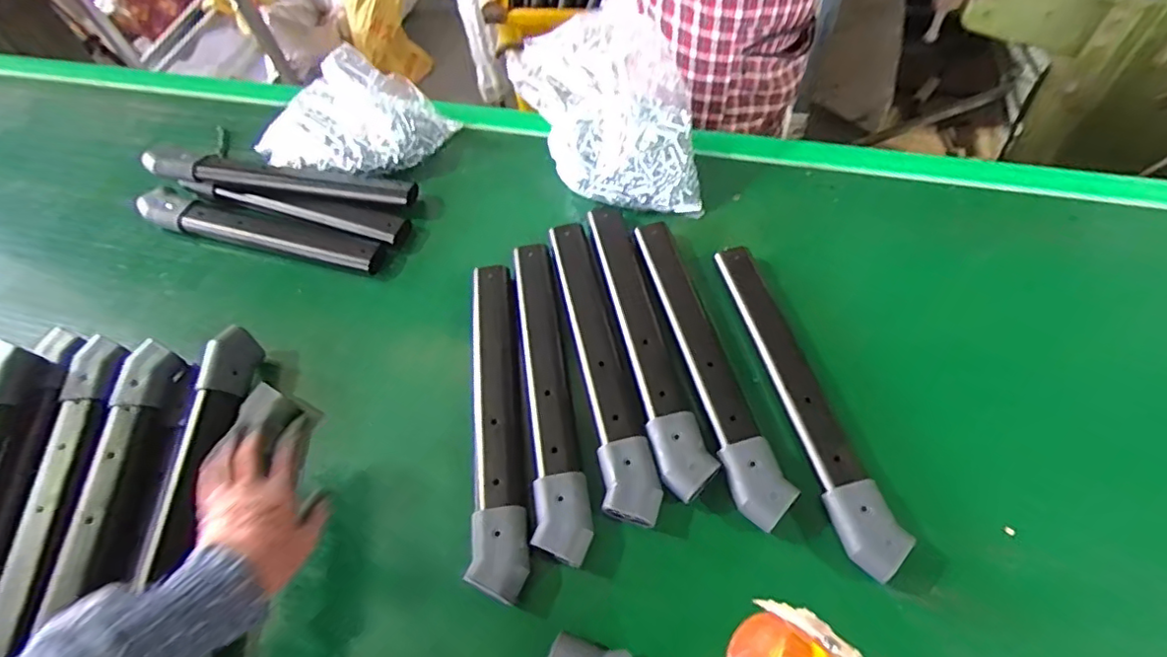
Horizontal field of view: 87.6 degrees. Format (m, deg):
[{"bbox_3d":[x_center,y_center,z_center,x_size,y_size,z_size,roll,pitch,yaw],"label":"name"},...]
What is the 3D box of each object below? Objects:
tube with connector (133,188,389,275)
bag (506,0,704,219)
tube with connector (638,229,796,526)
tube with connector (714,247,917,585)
[{"bbox_3d":[-0.441,-0.134,0.800,0.368,0.034,0.053,15,61,14],"label":"tube with connector"},{"bbox_3d":[0.024,-0.273,0.778,0.234,0.183,0.205,-3,57,2],"label":"bag"},{"bbox_3d":[0.128,0.025,0.661,0.053,0.024,0.374,-15,57,-5],"label":"tube with connector"},{"bbox_3d":[0.222,0.063,0.632,0.049,0.022,0.369,-13,57,-4],"label":"tube with connector"}]

